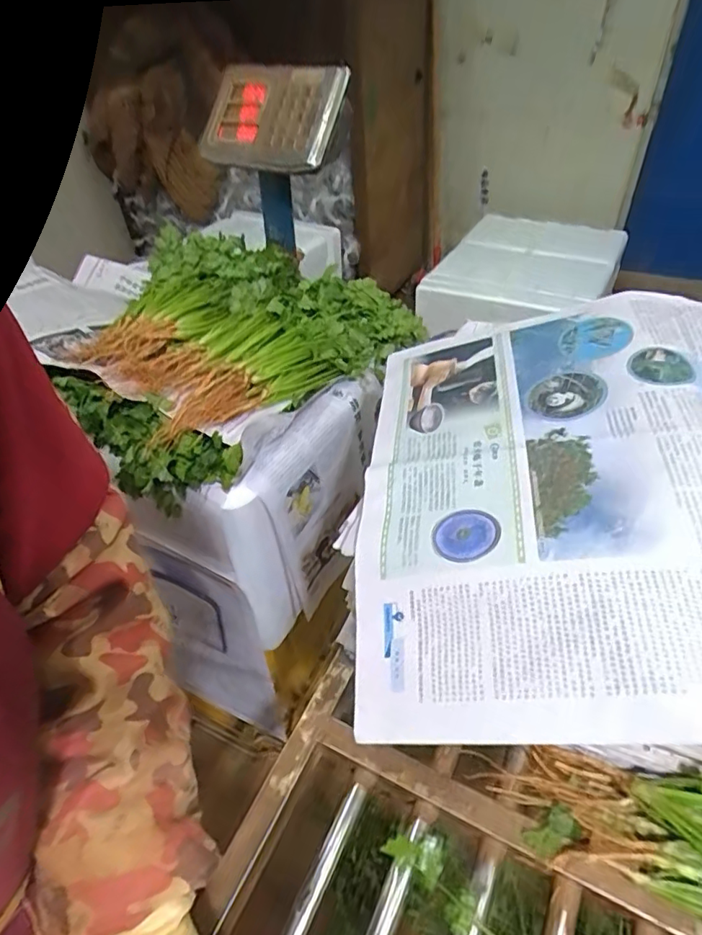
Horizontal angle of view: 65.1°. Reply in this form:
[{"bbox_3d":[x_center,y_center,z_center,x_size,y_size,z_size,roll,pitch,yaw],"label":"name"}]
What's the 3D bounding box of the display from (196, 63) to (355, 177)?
[{"bbox_3d":[-0.125,-0.559,0.871,0.256,0.030,0.170,18,92,25],"label":"display"}]

